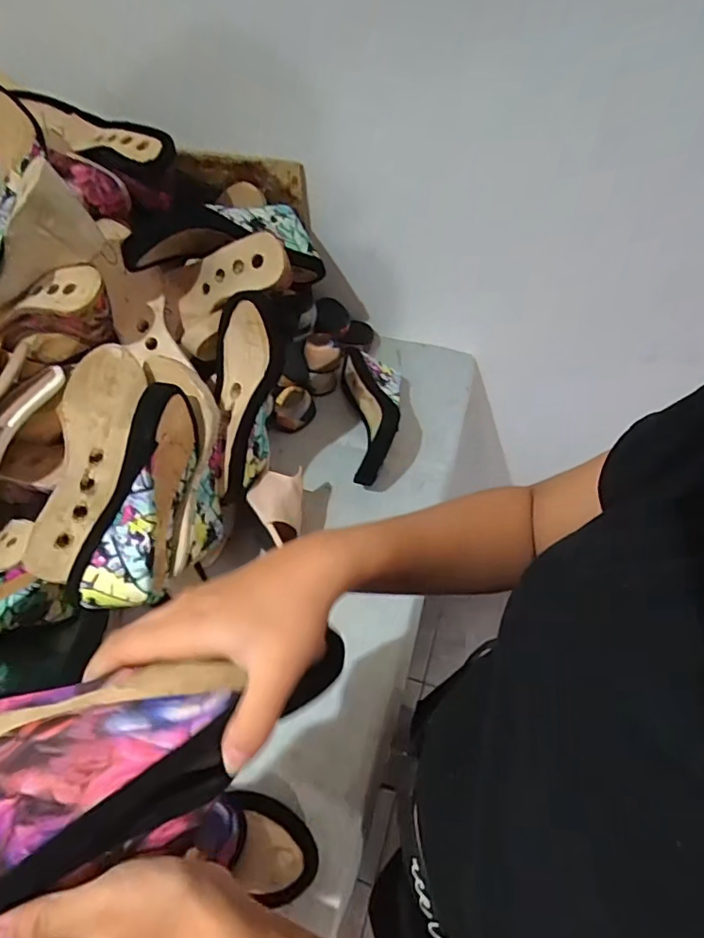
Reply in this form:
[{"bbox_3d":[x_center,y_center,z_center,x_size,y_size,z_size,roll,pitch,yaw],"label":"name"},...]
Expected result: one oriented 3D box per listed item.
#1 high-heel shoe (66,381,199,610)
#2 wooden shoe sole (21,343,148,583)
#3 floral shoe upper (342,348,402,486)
[{"bbox_3d":[-0.197,0.026,0.506,0.076,0.076,0.220,12,81,11],"label":"high-heel shoe"},{"bbox_3d":[-0.260,-0.006,0.533,0.076,0.060,0.232,7,74,8],"label":"wooden shoe sole"},{"bbox_3d":[0.025,-0.081,0.710,0.080,0.079,0.226,-1,55,2],"label":"floral shoe upper"}]

